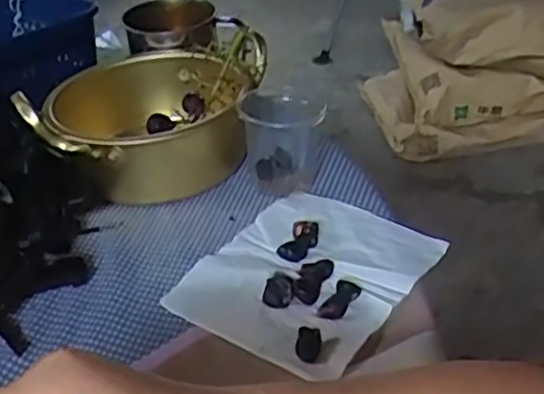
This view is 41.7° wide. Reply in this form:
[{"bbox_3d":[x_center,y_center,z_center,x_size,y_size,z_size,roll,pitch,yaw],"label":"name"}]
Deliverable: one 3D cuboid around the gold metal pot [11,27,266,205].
[{"bbox_3d":[-0.097,-0.065,0.615,0.162,0.097,0.157,-3,35,2],"label":"gold metal pot"}]

